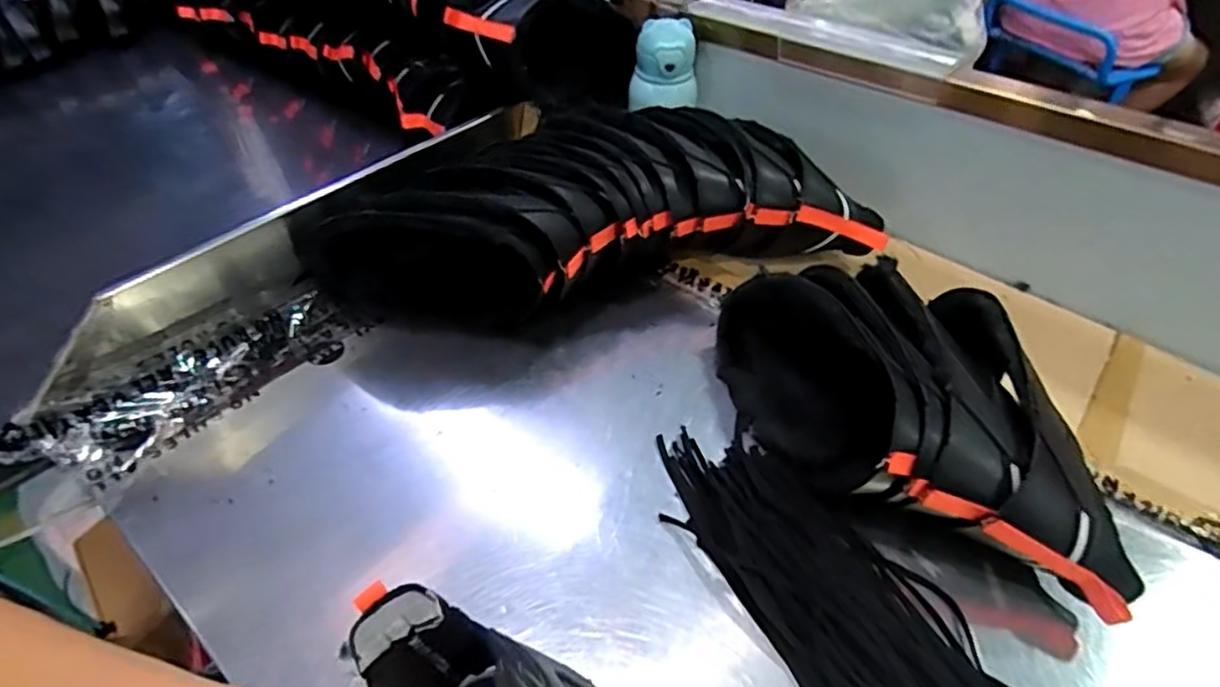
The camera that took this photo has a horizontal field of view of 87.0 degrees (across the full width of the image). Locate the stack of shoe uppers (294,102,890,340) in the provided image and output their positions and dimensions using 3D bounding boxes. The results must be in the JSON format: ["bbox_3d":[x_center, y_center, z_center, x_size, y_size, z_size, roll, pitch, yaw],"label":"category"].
[{"bbox_3d":[-0.019,-0.124,0.629,0.527,0.133,0.191,-11,46,-12],"label":"stack of shoe uppers"}]

